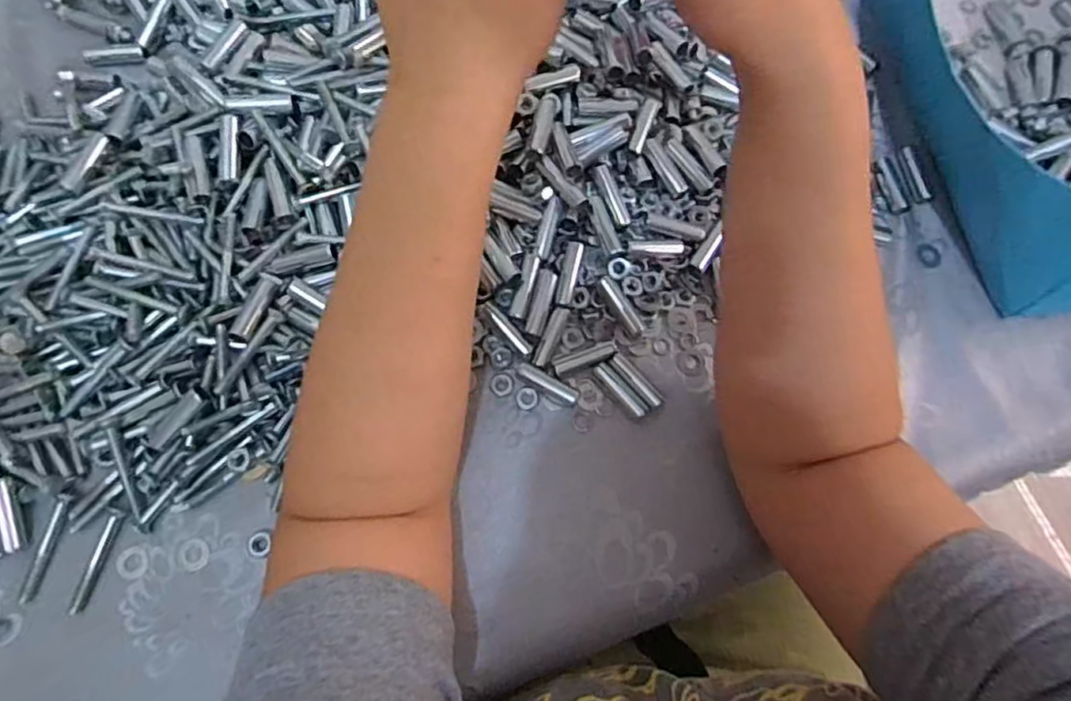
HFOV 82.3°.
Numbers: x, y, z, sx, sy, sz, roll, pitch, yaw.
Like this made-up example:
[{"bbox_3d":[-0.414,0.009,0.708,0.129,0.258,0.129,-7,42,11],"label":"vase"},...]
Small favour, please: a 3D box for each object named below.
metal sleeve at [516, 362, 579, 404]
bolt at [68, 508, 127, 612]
[{"bbox_3d":[0.007,0.019,0.359,0.040,0.008,0.010,31,75,7],"label":"metal sleeve"},{"bbox_3d":[-0.233,0.111,0.325,0.008,0.004,0.054,16,73,3],"label":"bolt"}]

